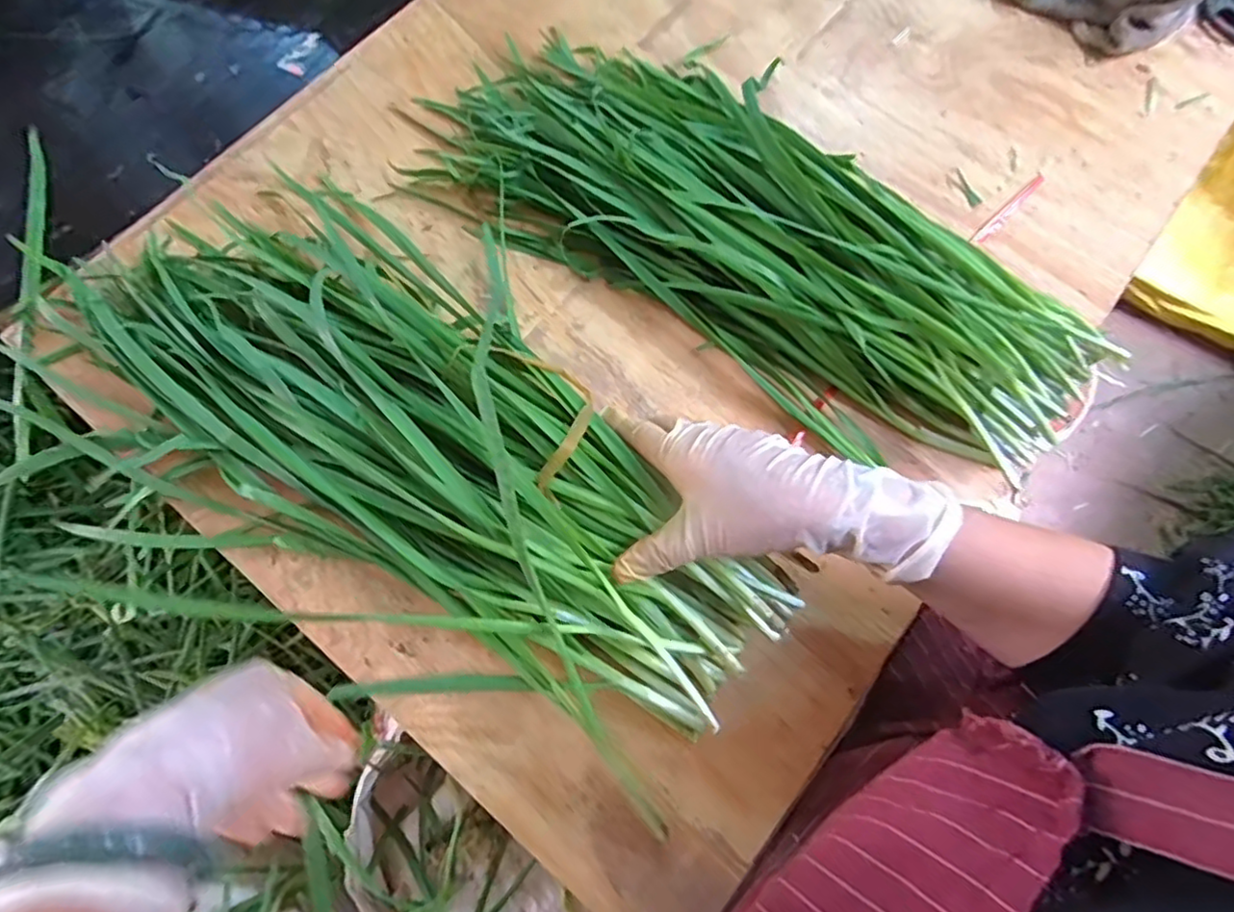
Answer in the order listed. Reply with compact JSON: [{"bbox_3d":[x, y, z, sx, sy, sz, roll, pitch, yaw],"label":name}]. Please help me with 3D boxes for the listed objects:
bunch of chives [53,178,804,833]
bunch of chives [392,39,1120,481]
[{"bbox_3d":[-0.120,-0.024,0.394,0.479,0.082,0.192,38,75,14],"label":"bunch of chives"},{"bbox_3d":[0.079,-0.171,0.445,0.497,0.061,0.200,34,74,12],"label":"bunch of chives"}]

